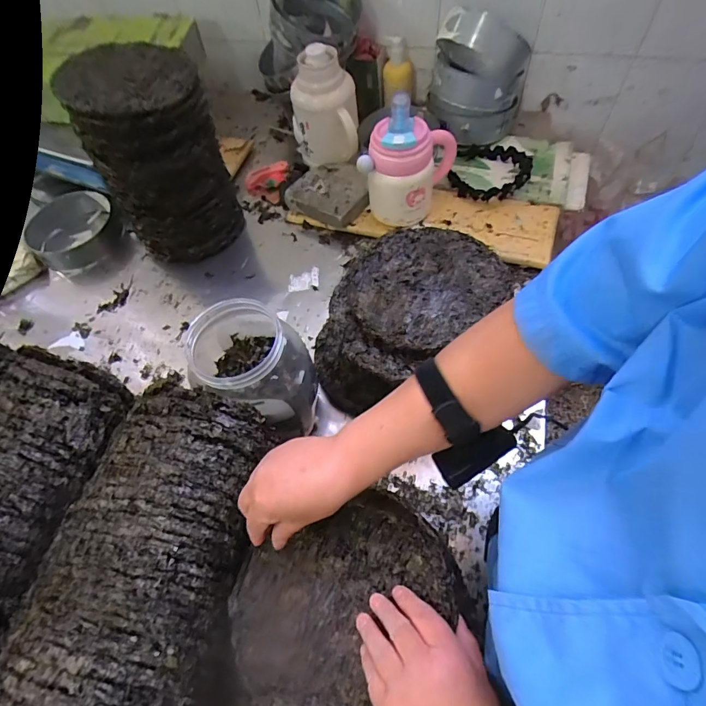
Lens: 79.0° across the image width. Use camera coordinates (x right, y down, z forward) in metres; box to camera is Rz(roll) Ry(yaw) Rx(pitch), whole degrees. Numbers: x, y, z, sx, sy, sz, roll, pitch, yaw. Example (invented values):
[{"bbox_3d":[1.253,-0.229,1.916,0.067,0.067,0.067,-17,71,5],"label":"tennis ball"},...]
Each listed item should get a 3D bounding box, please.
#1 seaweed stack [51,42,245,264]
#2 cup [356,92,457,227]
[{"bbox_3d":[-0.327,-0.333,0.751,0.200,0.294,0.189,-24,60,-10],"label":"seaweed stack"},{"bbox_3d":[0.099,-0.346,0.746,0.106,0.184,0.161,29,66,20],"label":"cup"}]

